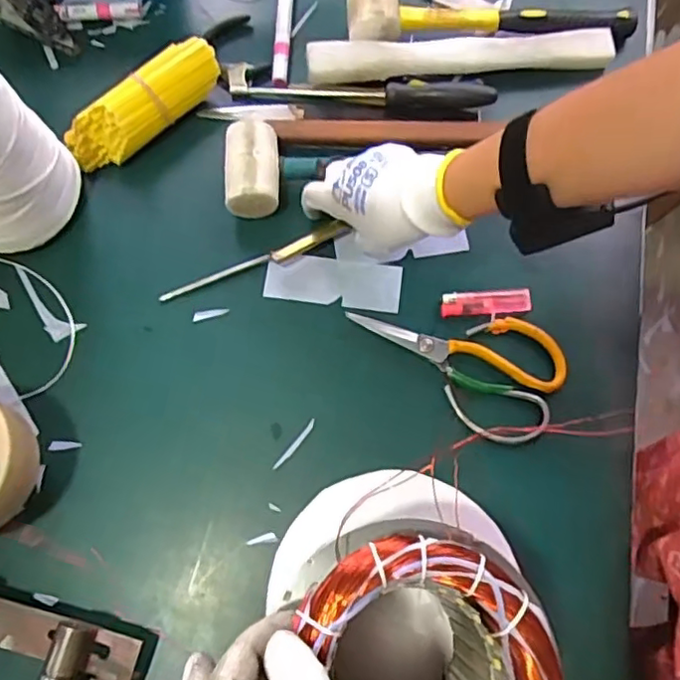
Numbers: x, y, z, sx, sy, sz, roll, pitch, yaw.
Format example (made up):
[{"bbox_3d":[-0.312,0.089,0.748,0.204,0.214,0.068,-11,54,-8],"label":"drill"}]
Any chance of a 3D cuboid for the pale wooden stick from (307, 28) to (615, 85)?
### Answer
[{"bbox_3d":[0.118,-0.274,0.593,0.295,0.036,0.032,-6,73,-2],"label":"pale wooden stick"}]

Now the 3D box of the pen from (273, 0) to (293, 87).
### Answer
[{"bbox_3d":[-0.055,-0.318,0.618,0.016,0.016,0.144,2,73,0],"label":"pen"}]

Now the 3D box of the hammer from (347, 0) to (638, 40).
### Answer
[{"bbox_3d":[0.150,-0.317,0.603,0.282,0.048,0.059,-1,73,-1],"label":"hammer"}]

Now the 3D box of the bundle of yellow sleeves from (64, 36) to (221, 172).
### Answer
[{"bbox_3d":[-0.180,-0.214,0.570,0.152,0.053,0.044,-37,77,-11],"label":"bundle of yellow sleeves"}]

